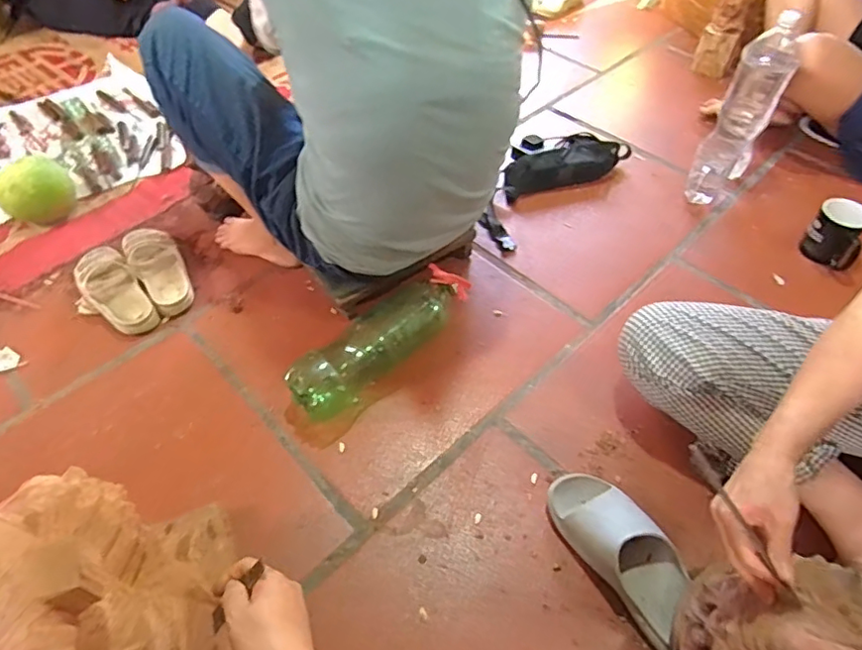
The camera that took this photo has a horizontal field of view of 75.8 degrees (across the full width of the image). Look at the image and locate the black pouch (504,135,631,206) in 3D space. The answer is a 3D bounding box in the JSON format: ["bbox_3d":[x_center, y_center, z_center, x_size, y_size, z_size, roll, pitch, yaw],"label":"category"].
[{"bbox_3d":[0.293,-0.354,1.229,0.304,0.069,0.090,-17,53,-12],"label":"black pouch"}]

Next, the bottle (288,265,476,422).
[{"bbox_3d":[-0.082,0.030,0.900,0.323,0.101,0.097,-37,59,-25],"label":"bottle"}]

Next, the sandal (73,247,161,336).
[{"bbox_3d":[-0.578,-0.063,1.007,0.091,0.042,0.230,-34,58,-24],"label":"sandal"}]

